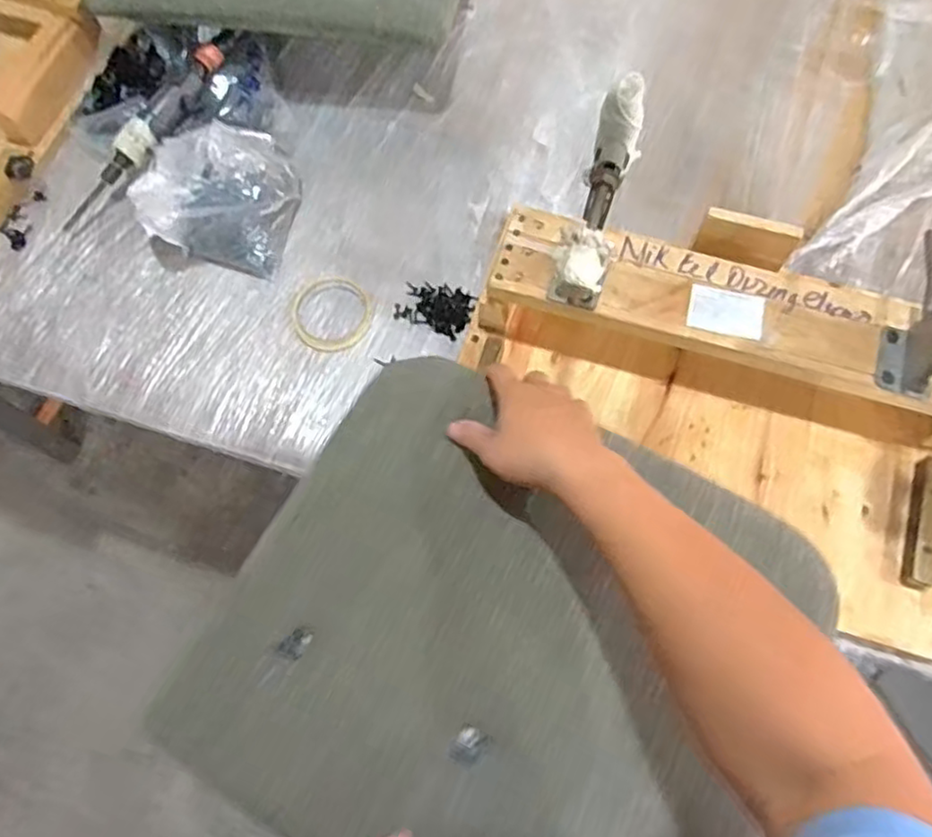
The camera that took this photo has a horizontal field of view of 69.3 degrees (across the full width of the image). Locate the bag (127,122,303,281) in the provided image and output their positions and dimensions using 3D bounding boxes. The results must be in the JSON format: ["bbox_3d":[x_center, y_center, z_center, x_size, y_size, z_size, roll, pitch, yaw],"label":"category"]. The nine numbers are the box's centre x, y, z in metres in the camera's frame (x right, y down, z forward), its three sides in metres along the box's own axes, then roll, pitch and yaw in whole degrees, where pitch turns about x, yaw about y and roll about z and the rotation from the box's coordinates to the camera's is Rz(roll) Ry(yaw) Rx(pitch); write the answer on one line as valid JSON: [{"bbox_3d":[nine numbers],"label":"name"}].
[{"bbox_3d":[-0.286,-0.267,0.796,0.151,0.107,0.147,11,69,5],"label":"bag"}]

